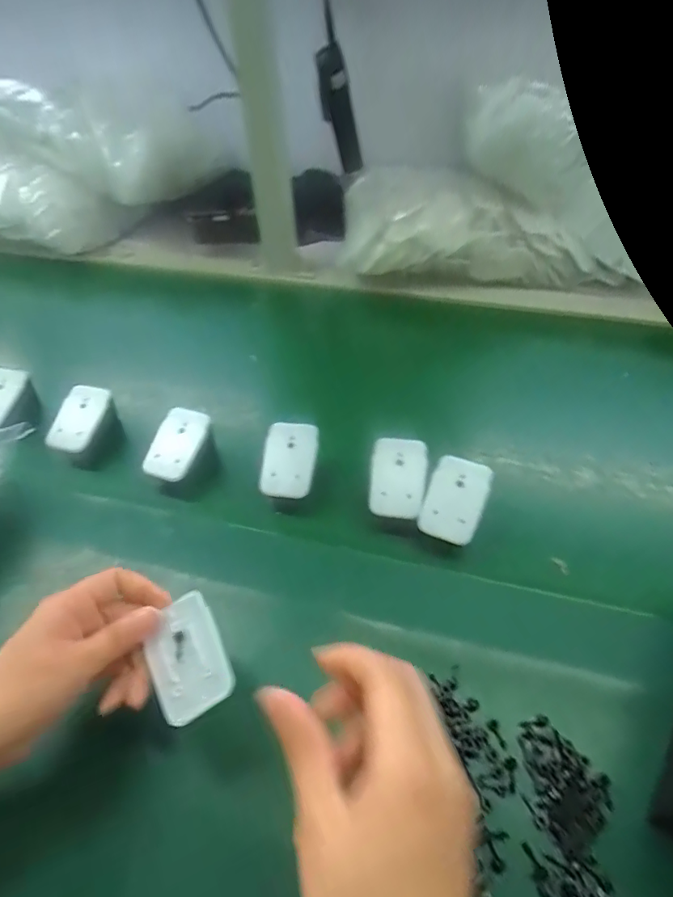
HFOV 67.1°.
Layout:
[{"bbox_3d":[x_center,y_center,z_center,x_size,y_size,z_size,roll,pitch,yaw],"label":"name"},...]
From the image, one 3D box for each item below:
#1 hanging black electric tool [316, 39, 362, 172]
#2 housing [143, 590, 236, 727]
[{"bbox_3d":[0.007,-0.463,0.705,0.027,0.211,0.042,13,82,15],"label":"hanging black electric tool"},{"bbox_3d":[-0.089,0.123,0.301,0.044,0.011,0.067,-24,55,-12],"label":"housing"}]

